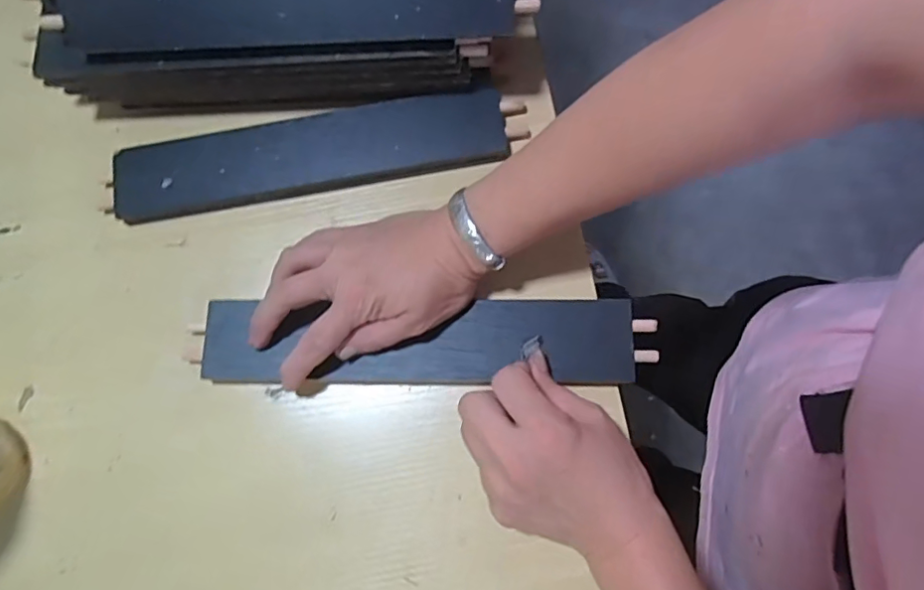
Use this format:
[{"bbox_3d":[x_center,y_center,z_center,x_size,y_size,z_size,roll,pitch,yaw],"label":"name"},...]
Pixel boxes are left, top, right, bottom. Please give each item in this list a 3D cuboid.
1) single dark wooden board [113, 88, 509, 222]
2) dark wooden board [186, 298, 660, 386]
[{"bbox_3d":[-0.113,-0.109,0.416,0.286,0.019,0.065,-9,77,0],"label":"single dark wooden board"},{"bbox_3d":[-0.031,0.031,0.375,0.307,0.019,0.057,-2,77,2],"label":"dark wooden board"}]

